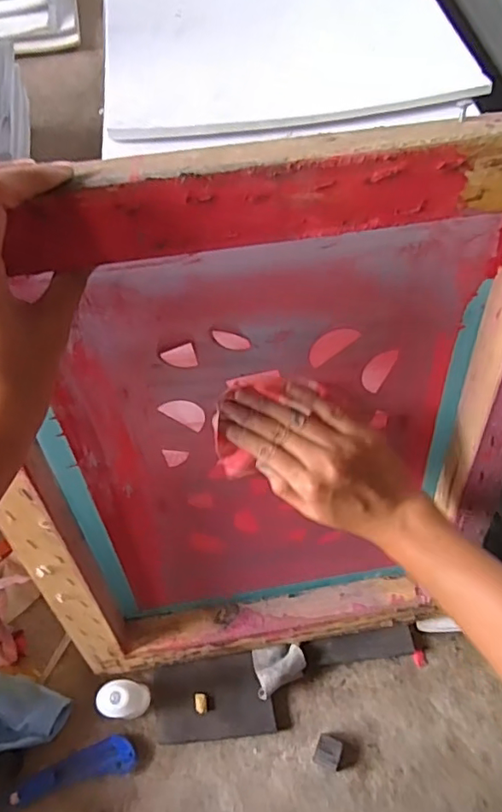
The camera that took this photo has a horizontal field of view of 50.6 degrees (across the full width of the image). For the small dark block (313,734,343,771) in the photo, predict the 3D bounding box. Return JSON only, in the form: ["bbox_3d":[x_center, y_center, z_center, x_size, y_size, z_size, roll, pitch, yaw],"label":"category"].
[{"bbox_3d":[0.075,0.336,0.515,0.023,0.016,0.026,18,63,9],"label":"small dark block"}]

